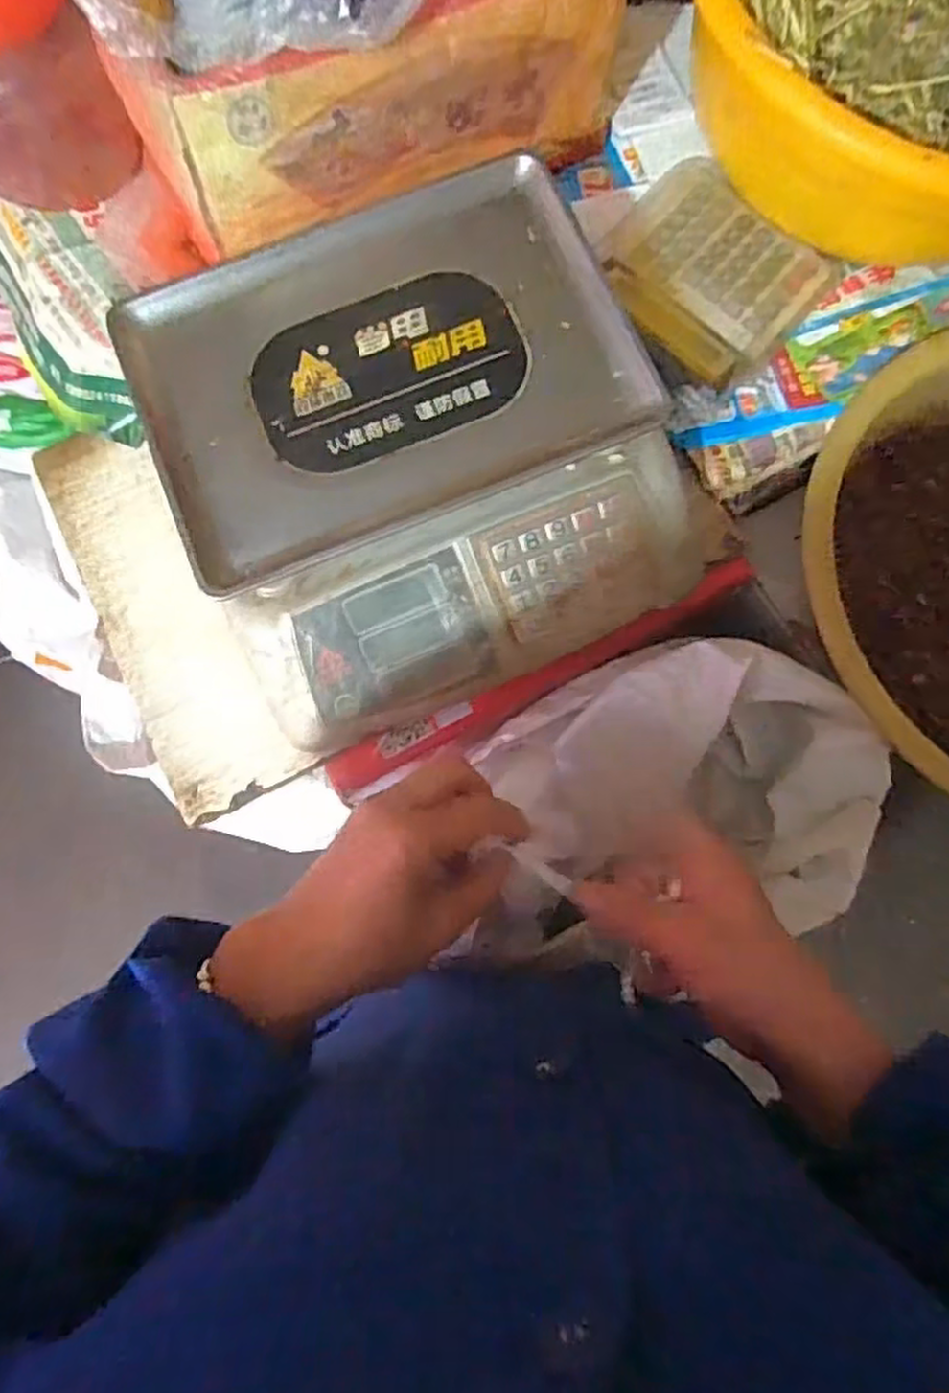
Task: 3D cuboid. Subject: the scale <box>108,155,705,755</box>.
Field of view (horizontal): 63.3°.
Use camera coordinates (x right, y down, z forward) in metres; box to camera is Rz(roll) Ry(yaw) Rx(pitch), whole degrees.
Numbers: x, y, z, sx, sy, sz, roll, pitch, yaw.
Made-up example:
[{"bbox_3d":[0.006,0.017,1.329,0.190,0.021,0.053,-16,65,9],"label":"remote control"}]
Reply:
[{"bbox_3d":[-0.044,-0.180,0.593,0.342,0.133,0.349,-26,79,-5],"label":"scale"}]

